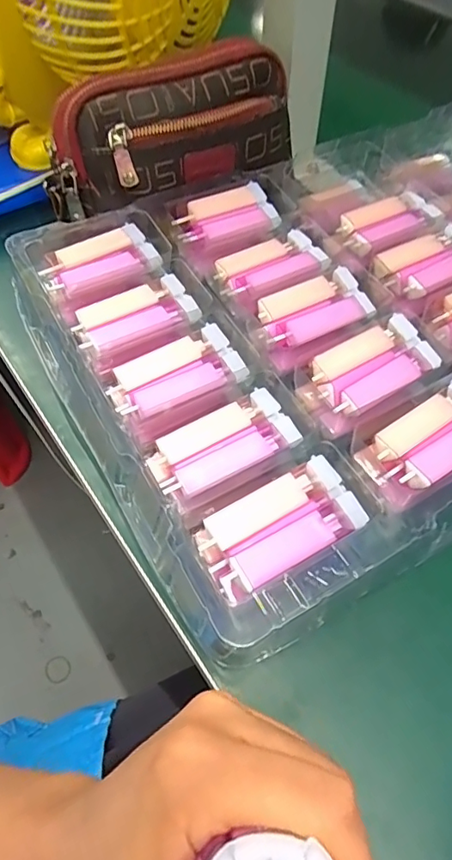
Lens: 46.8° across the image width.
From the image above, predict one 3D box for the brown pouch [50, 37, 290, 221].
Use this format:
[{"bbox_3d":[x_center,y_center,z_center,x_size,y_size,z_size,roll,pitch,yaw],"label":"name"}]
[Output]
[{"bbox_3d":[-0.033,-0.208,0.363,0.181,0.071,0.059,-25,59,-17],"label":"brown pouch"}]

